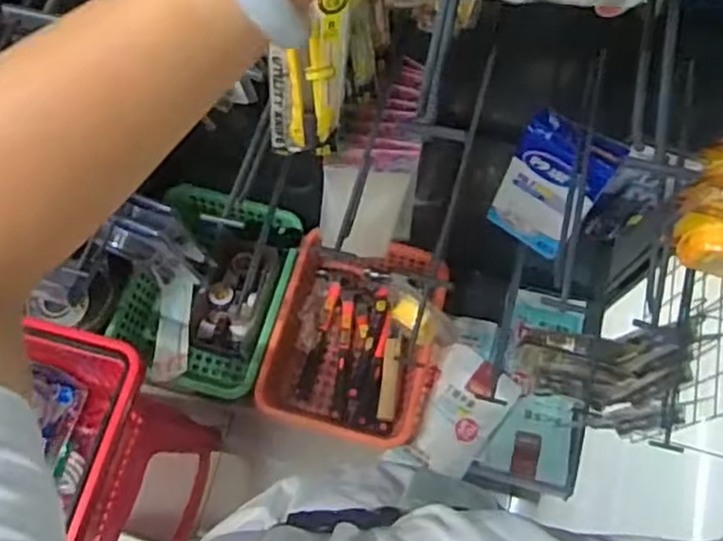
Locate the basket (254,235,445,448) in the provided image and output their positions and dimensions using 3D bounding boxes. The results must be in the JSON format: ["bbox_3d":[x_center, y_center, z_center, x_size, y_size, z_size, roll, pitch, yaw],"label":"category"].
[{"bbox_3d":[-0.006,0.120,1.301,0.296,0.091,0.360,15,70,4],"label":"basket"}]

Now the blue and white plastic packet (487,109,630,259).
[{"bbox_3d":[0.211,-0.093,0.784,0.100,0.208,0.038,31,72,9],"label":"blue and white plastic packet"}]

